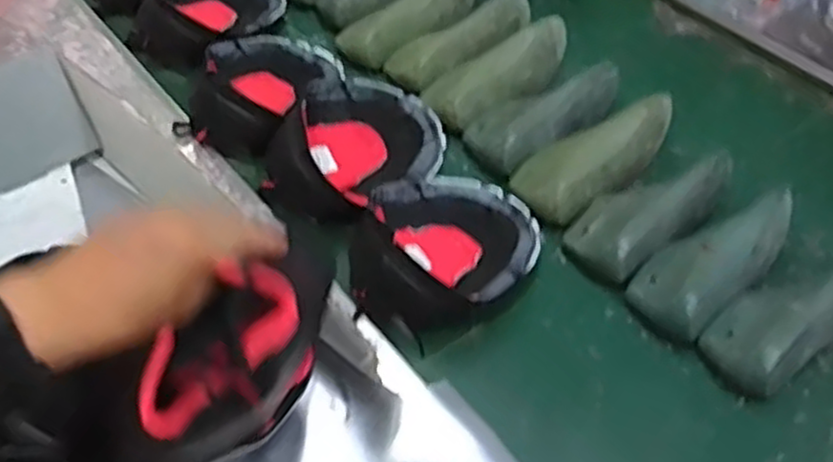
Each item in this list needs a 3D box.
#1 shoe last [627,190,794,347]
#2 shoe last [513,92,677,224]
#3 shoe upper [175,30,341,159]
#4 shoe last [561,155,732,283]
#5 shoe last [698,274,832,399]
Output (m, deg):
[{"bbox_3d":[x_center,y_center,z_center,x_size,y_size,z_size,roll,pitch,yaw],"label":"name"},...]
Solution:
[{"bbox_3d":[0.336,0.032,0.863,0.218,0.084,0.098,-35,58,-27],"label":"shoe last"},{"bbox_3d":[0.225,-0.100,0.959,0.241,0.069,0.101,-33,57,-26],"label":"shoe last"},{"bbox_3d":[-0.203,-0.201,1.036,0.176,0.098,0.249,13,50,10],"label":"shoe upper"},{"bbox_3d":[0.281,-0.032,0.911,0.231,0.078,0.097,-33,57,-26],"label":"shoe last"},{"bbox_3d":[0.405,0.082,0.808,0.231,0.080,0.096,-29,55,-24],"label":"shoe last"}]

